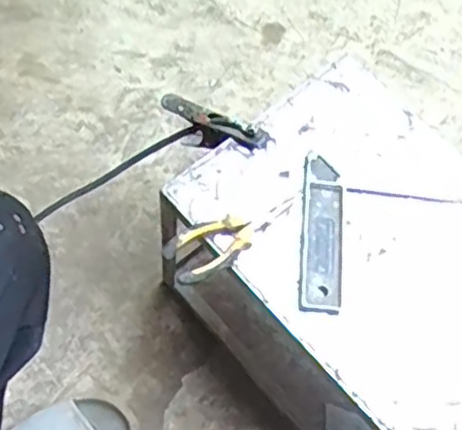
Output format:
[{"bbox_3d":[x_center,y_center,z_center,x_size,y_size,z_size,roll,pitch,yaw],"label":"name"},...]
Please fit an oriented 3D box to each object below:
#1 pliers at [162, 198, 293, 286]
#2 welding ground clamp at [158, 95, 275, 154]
[{"bbox_3d":[-0.002,0.017,0.720,0.145,0.019,0.055,-35,74,-19],"label":"pliers"},{"bbox_3d":[-0.024,-0.101,0.814,0.153,0.043,0.052,27,64,37],"label":"welding ground clamp"}]

